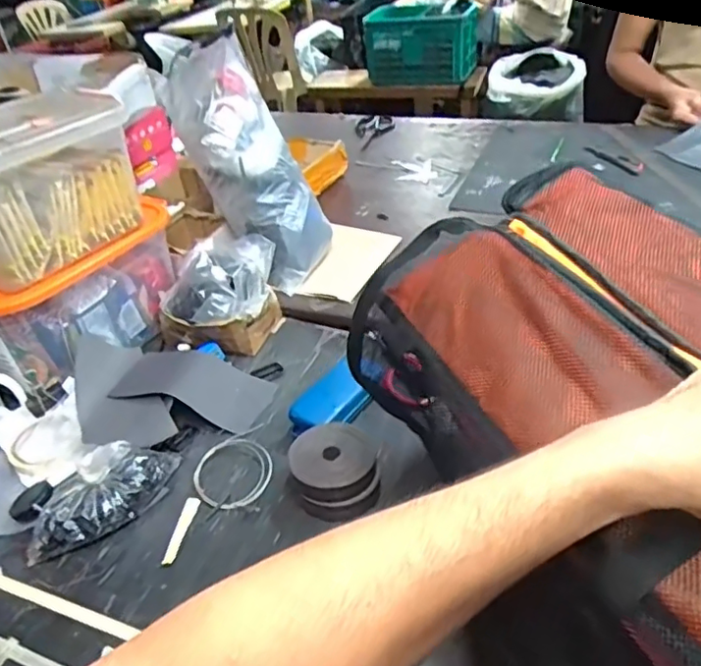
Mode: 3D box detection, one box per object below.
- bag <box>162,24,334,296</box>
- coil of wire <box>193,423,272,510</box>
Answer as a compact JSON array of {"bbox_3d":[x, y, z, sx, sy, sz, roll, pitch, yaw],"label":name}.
[{"bbox_3d":[-0.173,-0.276,1.036,0.140,0.409,0.141,-35,12,-32],"label":"bag"},{"bbox_3d":[-0.146,0.161,0.744,0.091,0.021,0.133,-11,35,-9],"label":"coil of wire"}]

